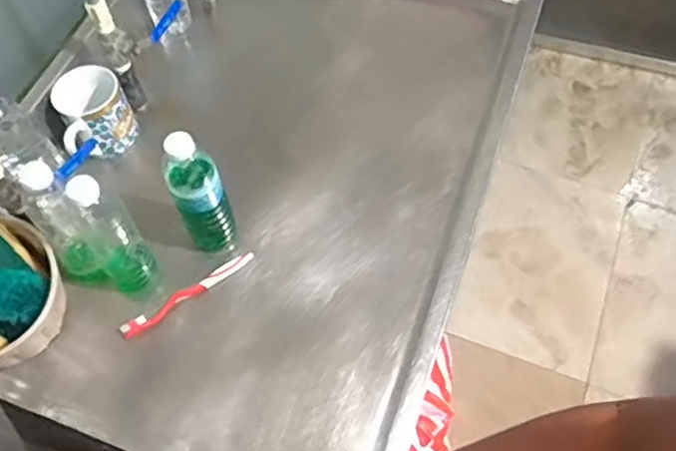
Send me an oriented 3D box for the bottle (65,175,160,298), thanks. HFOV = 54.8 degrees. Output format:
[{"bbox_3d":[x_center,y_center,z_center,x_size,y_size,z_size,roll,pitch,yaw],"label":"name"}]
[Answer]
[{"bbox_3d":[-0.270,0.009,0.766,0.058,0.214,0.059,-35,65,-17],"label":"bottle"}]

